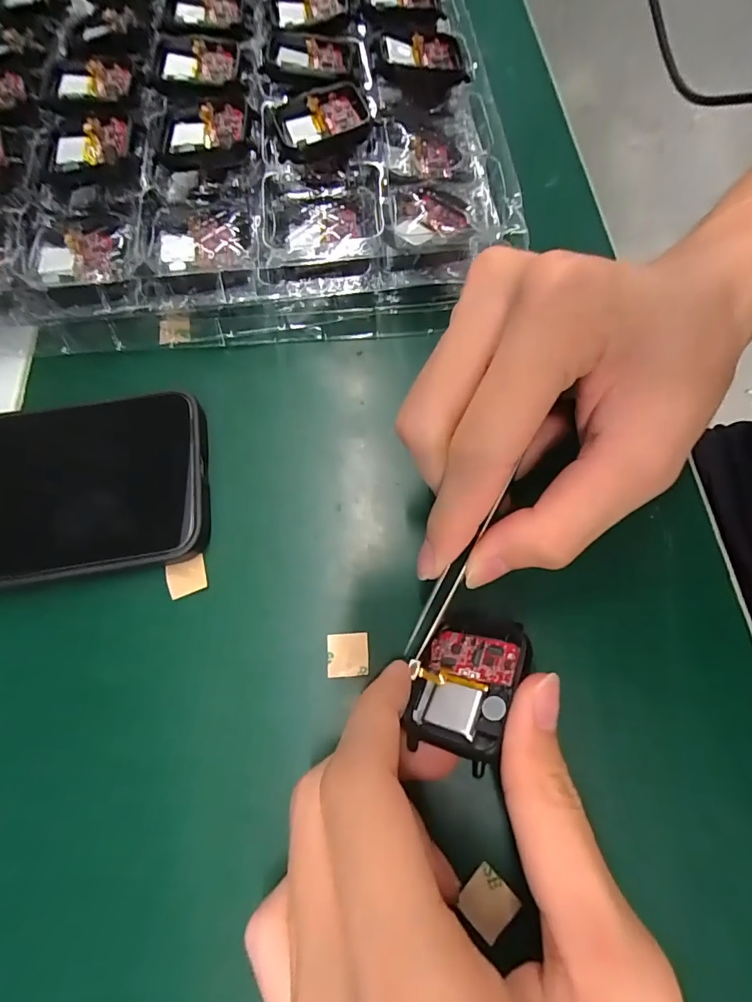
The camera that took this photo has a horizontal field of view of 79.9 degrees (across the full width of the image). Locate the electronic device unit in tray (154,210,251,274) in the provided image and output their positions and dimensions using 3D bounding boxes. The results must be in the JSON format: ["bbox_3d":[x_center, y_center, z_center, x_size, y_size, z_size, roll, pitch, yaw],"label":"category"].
[{"bbox_3d":[-0.080,-0.120,0.206,0.045,0.010,0.038,-10,69,0],"label":"electronic device unit in tray"}]

